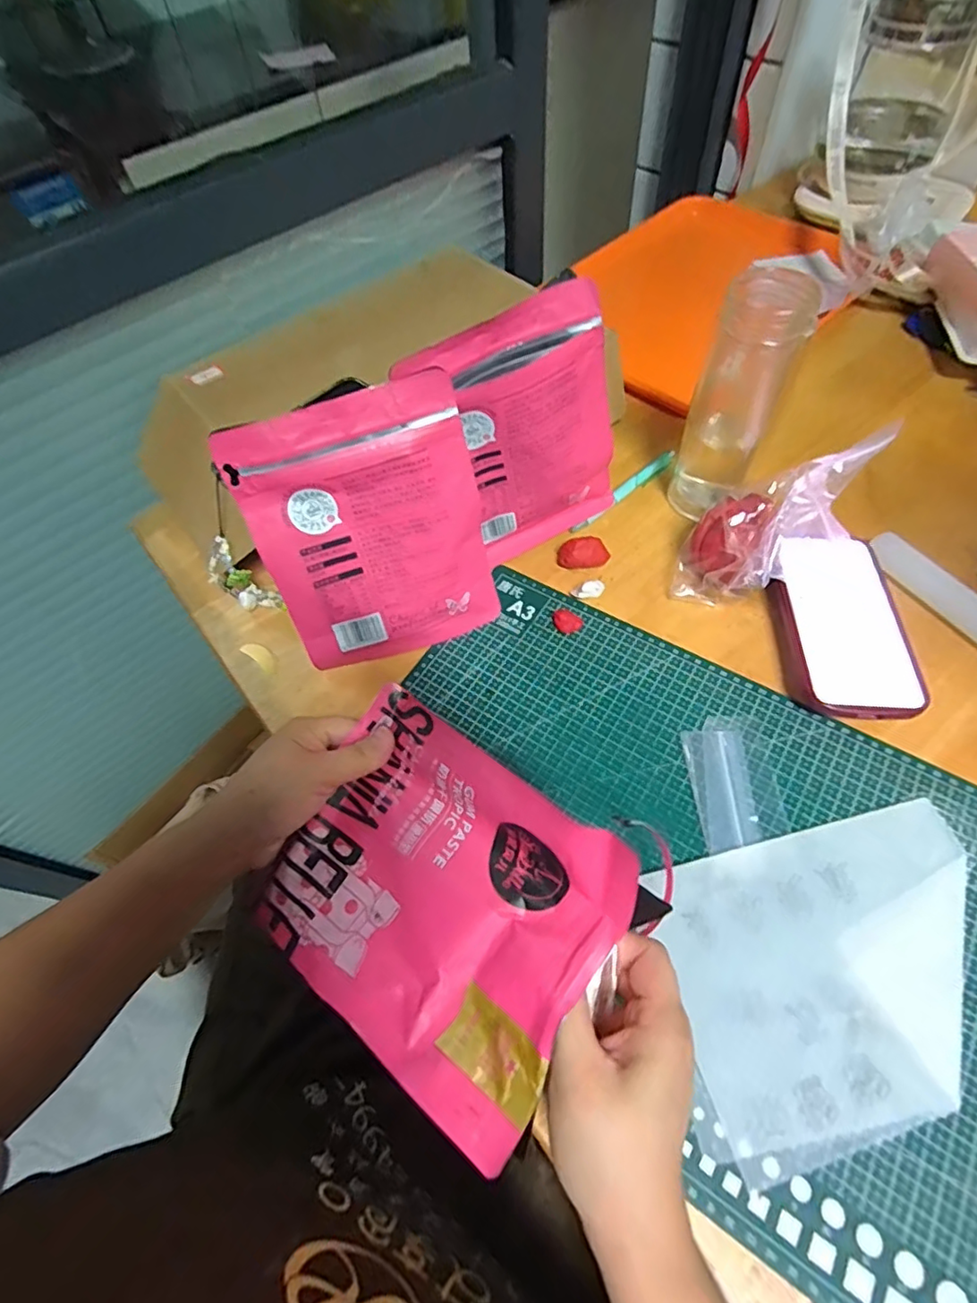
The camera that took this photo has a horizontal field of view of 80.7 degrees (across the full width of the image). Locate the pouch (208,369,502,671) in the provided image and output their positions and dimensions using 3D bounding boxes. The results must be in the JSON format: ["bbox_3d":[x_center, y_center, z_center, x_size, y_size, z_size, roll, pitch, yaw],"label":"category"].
[{"bbox_3d":[-0.080,-0.079,0.414,0.154,0.176,0.077,-20,60,-8],"label":"pouch"}]

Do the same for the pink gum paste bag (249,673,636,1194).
[{"bbox_3d":[-0.032,0.122,0.297,0.183,0.025,0.146,26,80,33],"label":"pink gum paste bag"}]

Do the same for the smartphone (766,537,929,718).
[{"bbox_3d":[0.268,-0.022,0.442,0.083,0.024,0.159,3,59,6],"label":"smartphone"}]

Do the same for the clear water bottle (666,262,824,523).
[{"bbox_3d":[0.197,-0.195,0.461,0.061,0.178,0.061,19,62,15],"label":"clear water bottle"}]

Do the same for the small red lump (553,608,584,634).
[{"bbox_3d":[0.064,-0.024,0.469,0.023,0.011,0.018,31,66,20],"label":"small red lump"}]

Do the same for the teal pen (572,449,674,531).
[{"bbox_3d":[0.130,-0.153,0.544,0.139,0.009,0.013,-39,64,-18],"label":"teal pen"}]

